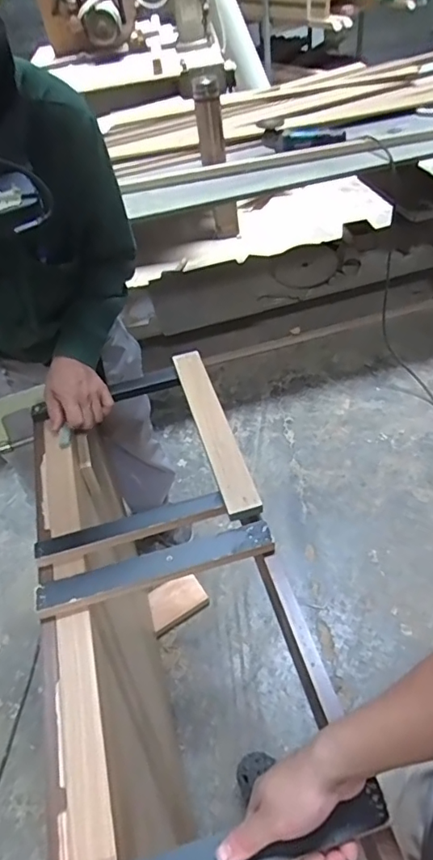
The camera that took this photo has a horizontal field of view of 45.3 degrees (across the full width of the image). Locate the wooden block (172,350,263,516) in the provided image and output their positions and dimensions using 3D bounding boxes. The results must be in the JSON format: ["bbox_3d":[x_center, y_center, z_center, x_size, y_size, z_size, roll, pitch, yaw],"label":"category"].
[{"bbox_3d":[-0.007,-0.015,0.768,0.046,0.019,0.334,-16,46,-6],"label":"wooden block"}]

